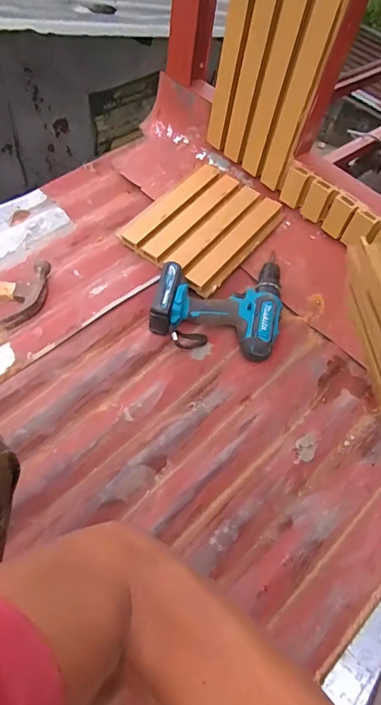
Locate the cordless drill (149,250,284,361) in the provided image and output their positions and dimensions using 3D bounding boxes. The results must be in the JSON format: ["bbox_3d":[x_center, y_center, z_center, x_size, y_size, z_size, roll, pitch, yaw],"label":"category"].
[{"bbox_3d":[0.059,-0.111,0.720,0.202,0.087,0.225,14,63,5],"label":"cordless drill"}]

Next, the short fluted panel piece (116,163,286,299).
[{"bbox_3d":[0.026,-0.243,0.787,0.204,0.024,0.257,36,60,14],"label":"short fluted panel piece"}]

